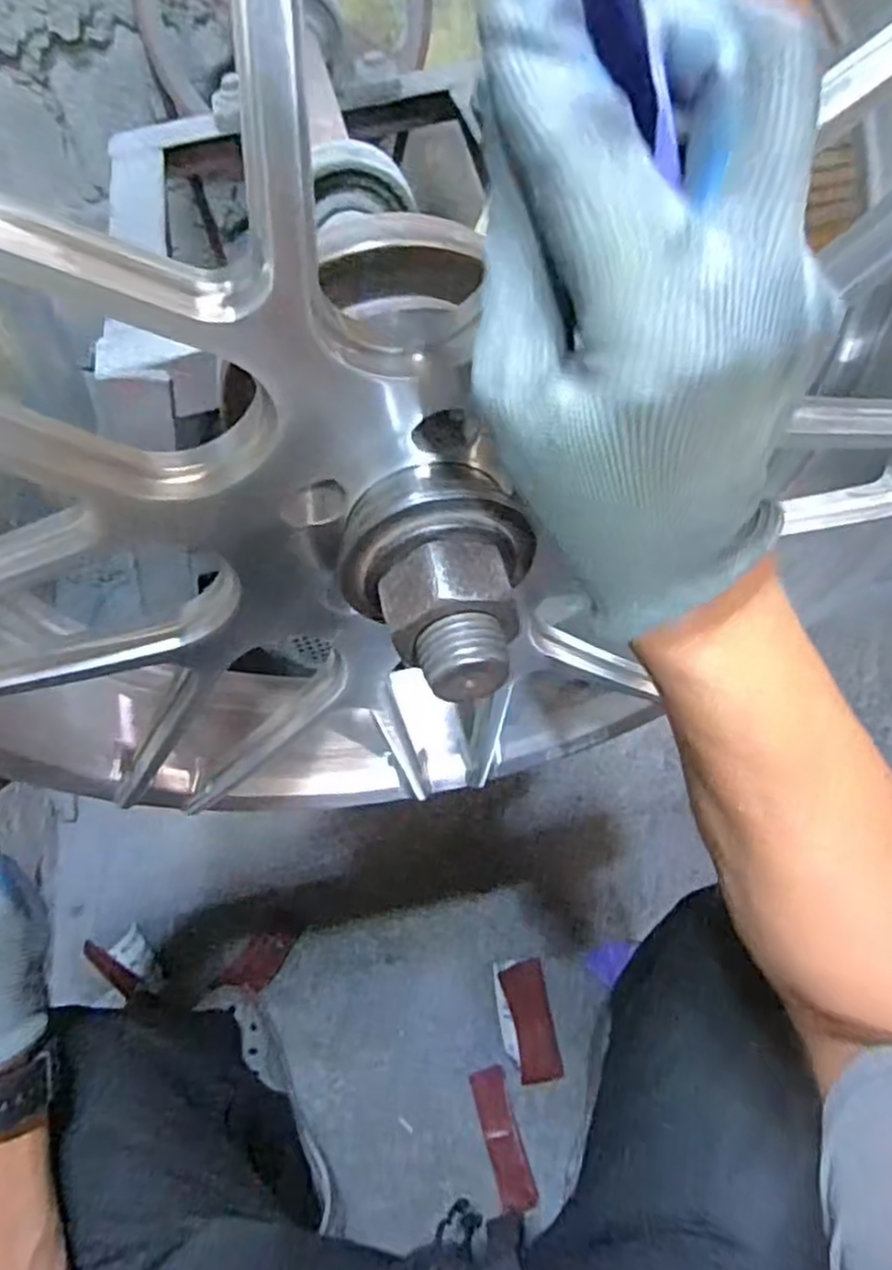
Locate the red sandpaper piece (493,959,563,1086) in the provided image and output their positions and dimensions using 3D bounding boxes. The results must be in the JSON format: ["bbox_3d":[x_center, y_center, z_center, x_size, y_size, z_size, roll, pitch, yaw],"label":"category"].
[{"bbox_3d":[0.091,0.433,0.823,0.056,0.012,0.122,-8,57,-2],"label":"red sandpaper piece"}]

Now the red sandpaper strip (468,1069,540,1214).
[{"bbox_3d":[0.060,0.522,0.758,0.035,0.004,0.125,-18,51,-3],"label":"red sandpaper strip"}]

